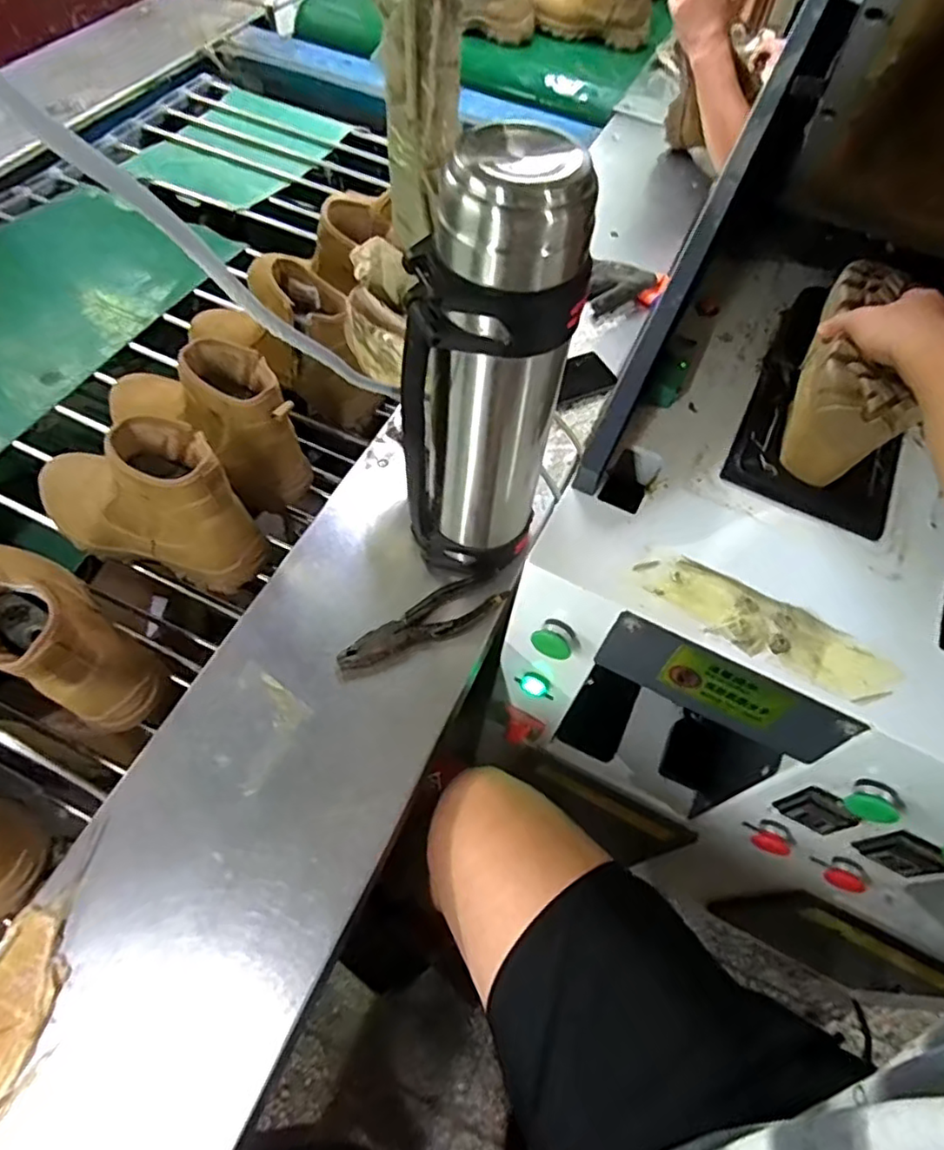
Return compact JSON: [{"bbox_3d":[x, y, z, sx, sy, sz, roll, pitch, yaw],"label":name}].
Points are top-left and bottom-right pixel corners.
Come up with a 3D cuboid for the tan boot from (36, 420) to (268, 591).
[{"bbox_3d":[-0.350,-0.086,0.654,0.263,0.145,0.097,14,57,8],"label":"tan boot"}]

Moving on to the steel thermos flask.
[{"bbox_3d":[0.014,-0.136,0.548,0.122,0.408,0.094,-31,68,-20],"label":"steel thermos flask"}]

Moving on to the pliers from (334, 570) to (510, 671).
[{"bbox_3d":[-0.047,0.050,0.642,0.182,0.014,0.052,-31,68,-20],"label":"pliers"}]

